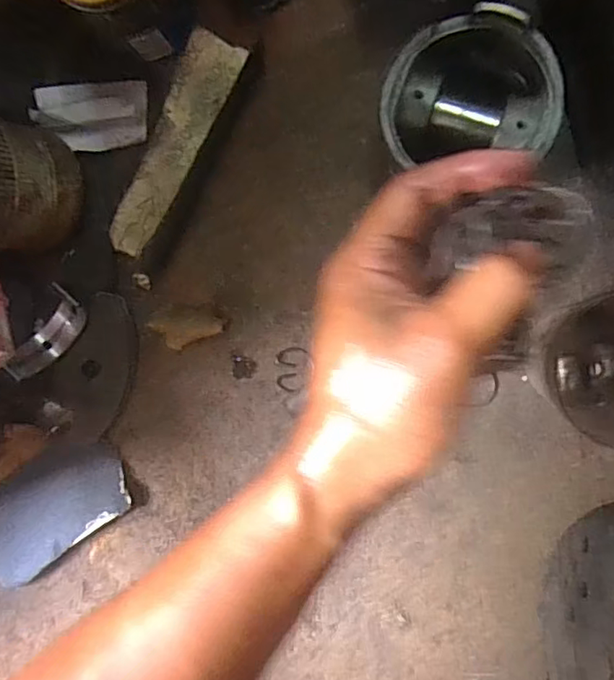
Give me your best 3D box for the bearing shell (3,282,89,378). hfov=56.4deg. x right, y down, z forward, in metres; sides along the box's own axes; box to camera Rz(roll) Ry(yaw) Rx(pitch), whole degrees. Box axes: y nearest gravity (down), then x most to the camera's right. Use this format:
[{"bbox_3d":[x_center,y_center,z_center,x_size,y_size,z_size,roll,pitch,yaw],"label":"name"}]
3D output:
[{"bbox_3d":[-0.181,-0.002,0.399,0.027,0.020,0.065,33,76,5],"label":"bearing shell"}]

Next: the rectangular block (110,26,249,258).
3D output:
[{"bbox_3d":[-0.095,-0.136,0.402,0.034,0.009,0.159,28,97,6],"label":"rectangular block"}]

